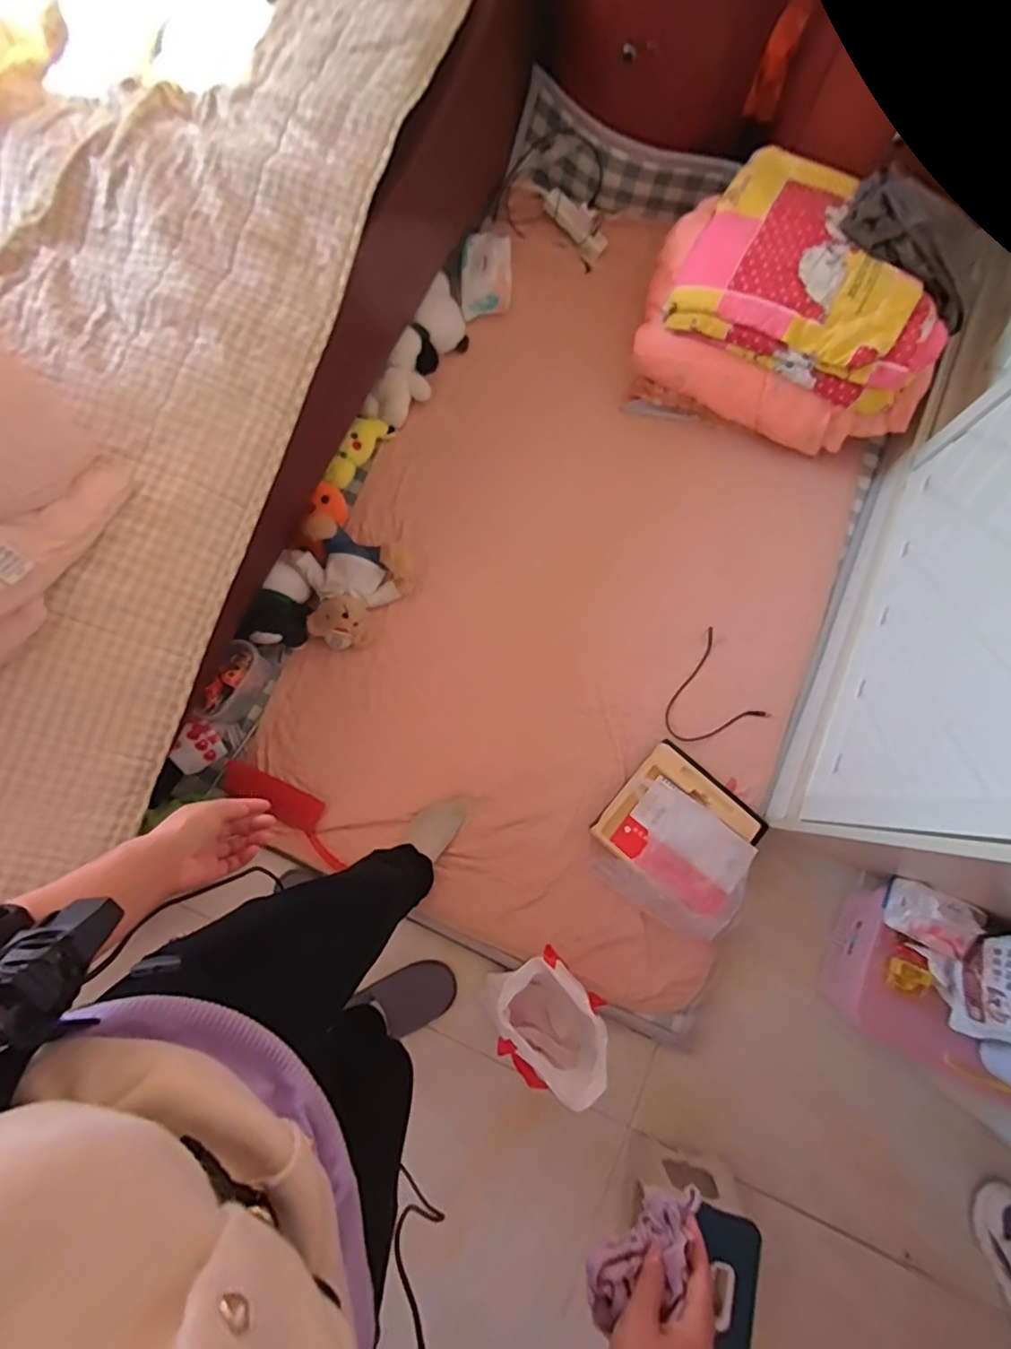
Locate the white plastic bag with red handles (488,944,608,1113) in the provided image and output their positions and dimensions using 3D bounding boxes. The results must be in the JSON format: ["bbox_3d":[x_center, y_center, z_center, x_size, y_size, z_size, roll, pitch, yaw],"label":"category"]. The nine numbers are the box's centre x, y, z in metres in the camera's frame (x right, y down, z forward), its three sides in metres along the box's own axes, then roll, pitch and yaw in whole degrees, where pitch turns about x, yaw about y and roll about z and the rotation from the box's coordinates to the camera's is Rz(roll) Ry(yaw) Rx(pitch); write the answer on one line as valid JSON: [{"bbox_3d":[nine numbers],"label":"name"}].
[{"bbox_3d":[0.081,0.673,1.125,0.198,0.188,0.245,-40,81,-7],"label":"white plastic bag with red handles"}]

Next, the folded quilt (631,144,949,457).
[{"bbox_3d":[0.635,-0.823,1.303,0.609,0.302,0.495,19,79,5],"label":"folded quilt"}]

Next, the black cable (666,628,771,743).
[{"bbox_3d":[0.434,0.044,1.292,0.206,0.016,0.224,-29,80,-5],"label":"black cable"}]

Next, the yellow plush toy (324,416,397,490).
[{"bbox_3d":[-0.357,-0.536,1.390,0.071,0.072,0.218,36,81,7],"label":"yellow plush toy"}]

